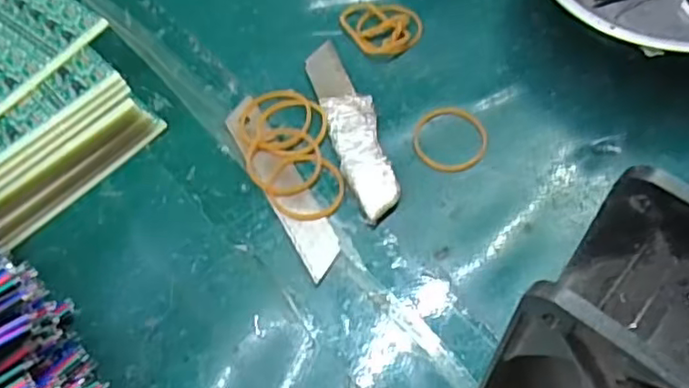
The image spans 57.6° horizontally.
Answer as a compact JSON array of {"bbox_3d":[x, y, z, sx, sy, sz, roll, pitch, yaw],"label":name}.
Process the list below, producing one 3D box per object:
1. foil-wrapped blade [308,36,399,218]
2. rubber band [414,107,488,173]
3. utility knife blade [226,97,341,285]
[{"bbox_3d":[0.003,-0.033,0.283,0.021,0.008,0.099,-15,60,-5],"label":"foil-wrapped blade"},{"bbox_3d":[0.047,-0.025,0.278,0.032,0.004,0.035,-2,59,3],"label":"rubber band"},{"bbox_3d":[-0.028,-0.006,0.272,0.017,0.004,0.097,-27,61,-11],"label":"utility knife blade"}]

